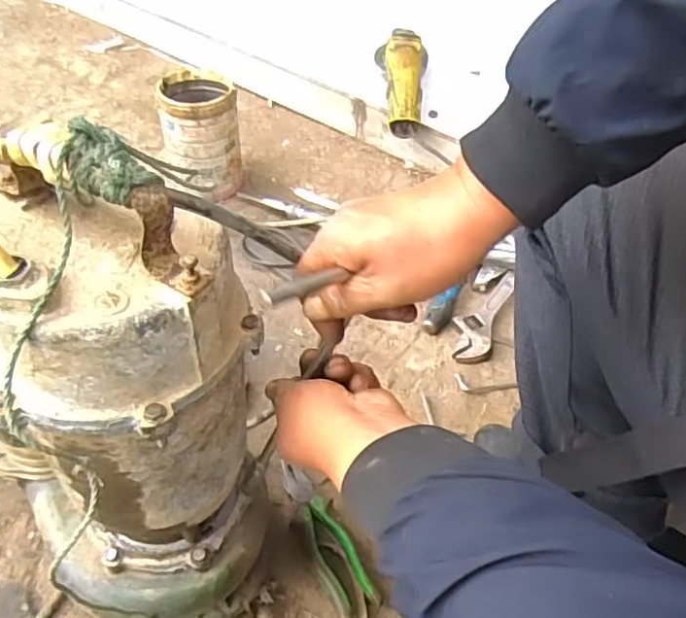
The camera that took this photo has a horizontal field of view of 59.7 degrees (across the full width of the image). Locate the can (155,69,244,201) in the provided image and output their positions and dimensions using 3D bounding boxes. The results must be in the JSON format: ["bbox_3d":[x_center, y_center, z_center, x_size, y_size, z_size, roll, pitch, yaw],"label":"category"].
[{"bbox_3d":[-0.243,-0.294,1.038,0.121,0.188,0.125,-5,48,-9],"label":"can"}]

